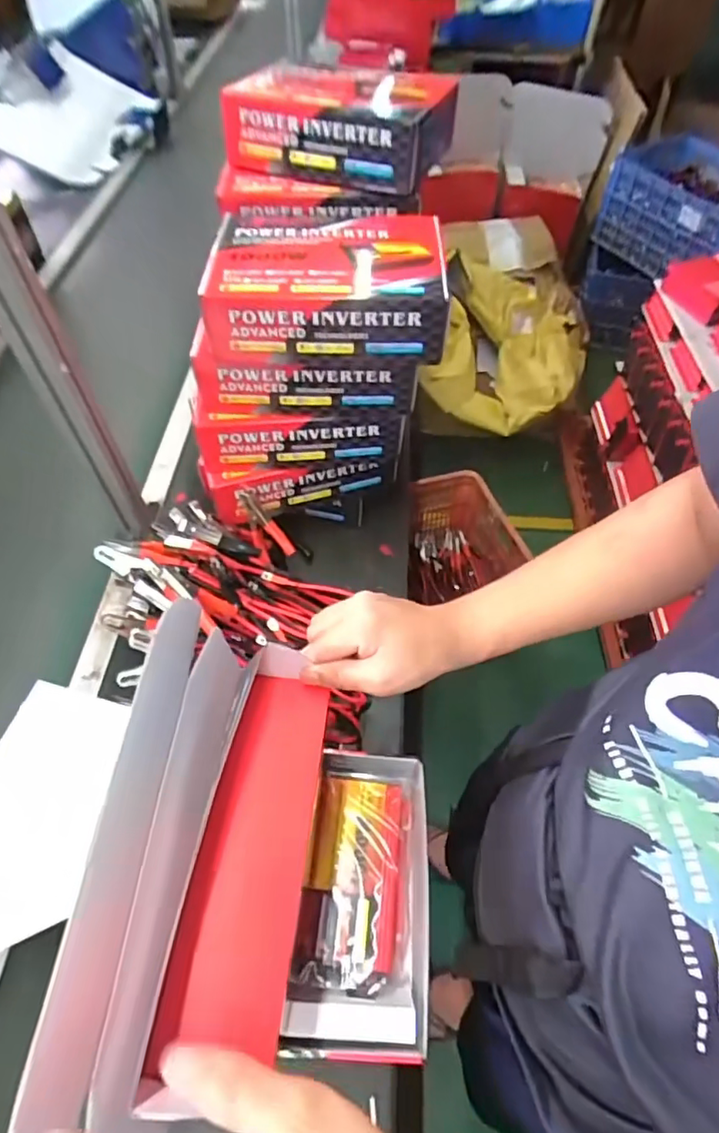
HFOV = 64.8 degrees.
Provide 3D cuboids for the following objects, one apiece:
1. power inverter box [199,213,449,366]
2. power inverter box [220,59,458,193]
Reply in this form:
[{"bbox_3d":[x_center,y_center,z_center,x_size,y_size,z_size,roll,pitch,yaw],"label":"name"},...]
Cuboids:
[{"bbox_3d":[-0.040,-0.340,0.681,0.274,0.082,0.213,3,55,1],"label":"power inverter box"},{"bbox_3d":[-0.026,-0.615,0.783,0.266,0.092,0.191,23,58,14],"label":"power inverter box"}]

